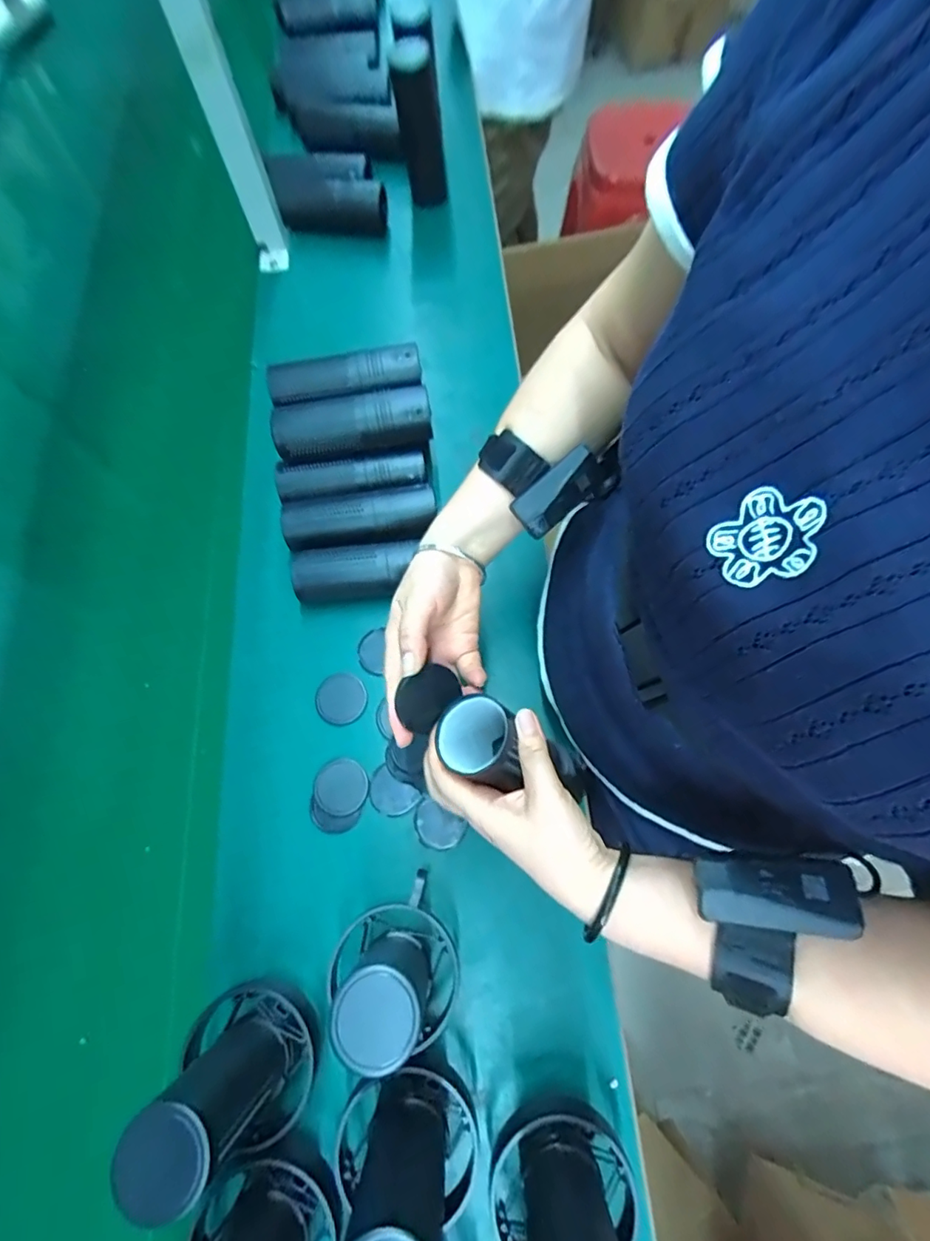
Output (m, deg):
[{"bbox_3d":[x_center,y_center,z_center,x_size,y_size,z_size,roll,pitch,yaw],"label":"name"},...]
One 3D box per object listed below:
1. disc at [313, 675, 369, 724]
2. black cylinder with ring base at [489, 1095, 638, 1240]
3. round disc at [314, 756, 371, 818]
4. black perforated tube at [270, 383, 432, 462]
[{"bbox_3d":[-0.125,0.079,0.534,0.050,0.010,0.049,-1,70,2],"label":"disc"},{"bbox_3d":[0.063,0.369,0.318,0.093,0.131,0.083,-8,70,-1],"label":"black cylinder with ring base"},{"bbox_3d":[-0.117,0.158,0.499,0.050,0.006,0.050,-1,70,2],"label":"round disc"},{"bbox_3d":[-0.119,-0.206,0.561,0.164,0.055,0.054,-9,70,-1],"label":"black perforated tube"}]

